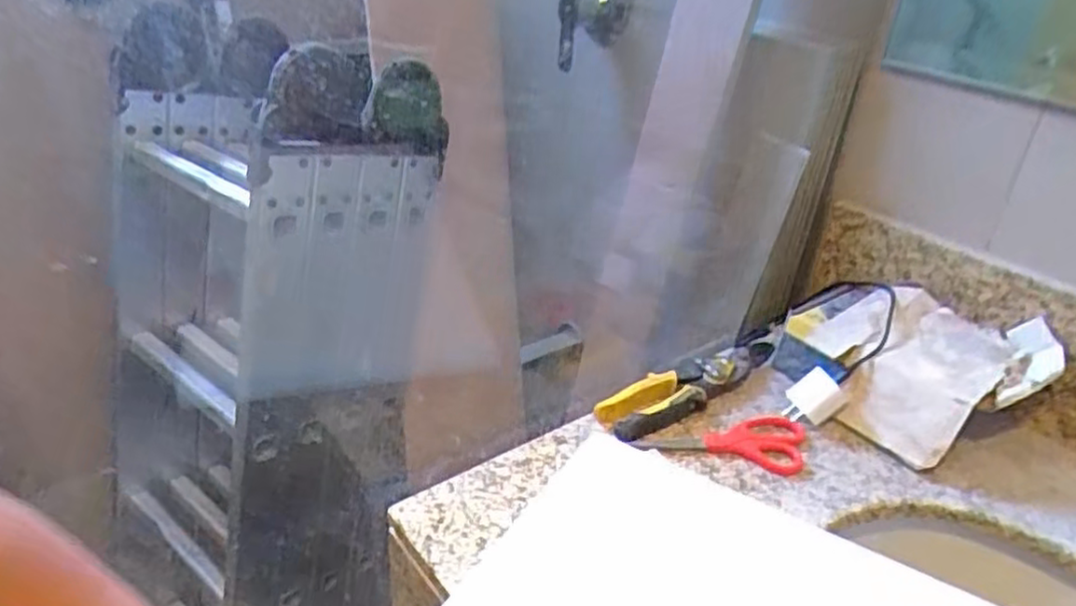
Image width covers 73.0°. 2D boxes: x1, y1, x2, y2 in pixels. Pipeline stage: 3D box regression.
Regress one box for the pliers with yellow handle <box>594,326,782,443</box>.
[{"bbox_3d":[0.165,0.077,0.753,0.234,0.034,0.055,-21,39,-35],"label":"pliers with yellow handle"}]

